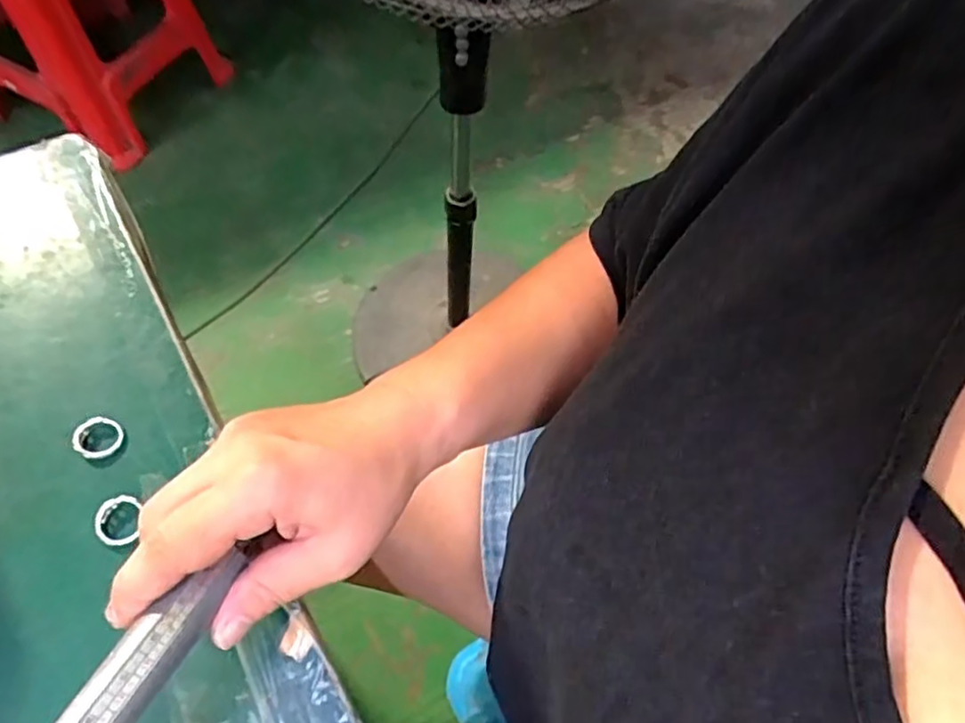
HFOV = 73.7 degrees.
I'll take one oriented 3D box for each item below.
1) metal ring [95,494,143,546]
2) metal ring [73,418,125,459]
[{"bbox_3d":[-0.172,0.075,0.304,0.019,0.005,0.023,14,63,4],"label":"metal ring"},{"bbox_3d":[-0.192,0.038,0.322,0.021,0.006,0.021,1,63,-3],"label":"metal ring"}]

